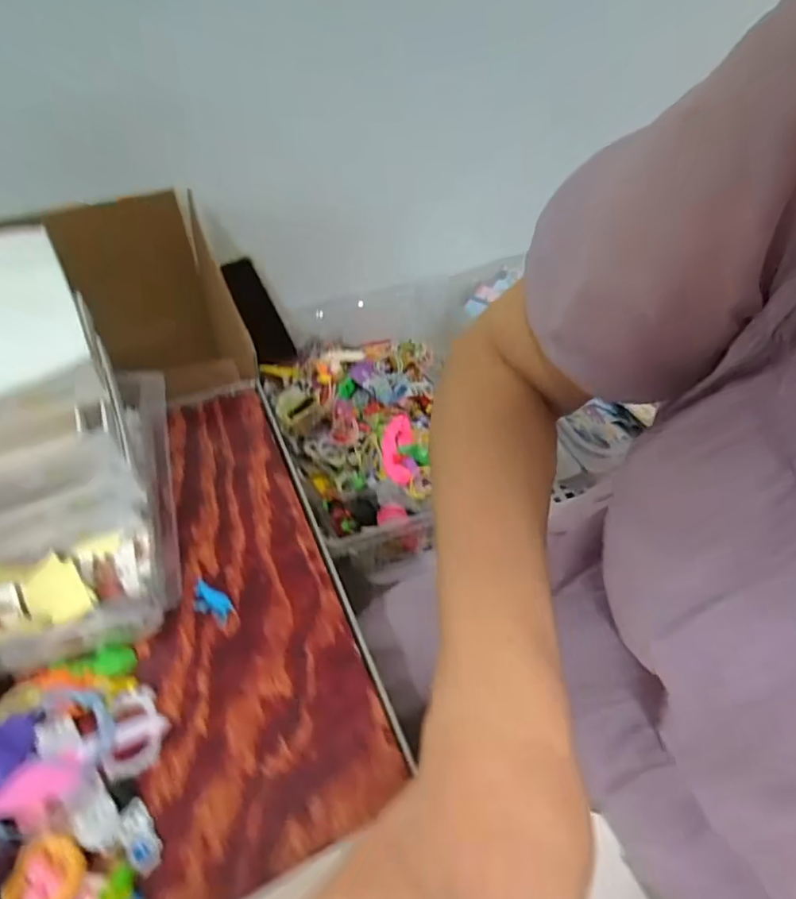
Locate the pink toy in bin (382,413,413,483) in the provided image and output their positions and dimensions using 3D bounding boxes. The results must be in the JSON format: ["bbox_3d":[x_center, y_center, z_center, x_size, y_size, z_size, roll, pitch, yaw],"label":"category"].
[{"bbox_3d":[-0.001,-0.001,0.747,0.039,0.030,0.095,3,49,1],"label":"pink toy in bin"}]

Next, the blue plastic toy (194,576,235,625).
[{"bbox_3d":[-0.123,0.100,0.377,0.032,0.007,0.017,22,52,17],"label":"blue plastic toy"}]

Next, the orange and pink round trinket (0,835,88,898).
[{"bbox_3d":[-0.167,0.205,0.272,0.031,0.010,0.032,21,42,-4],"label":"orange and pink round trinket"}]

